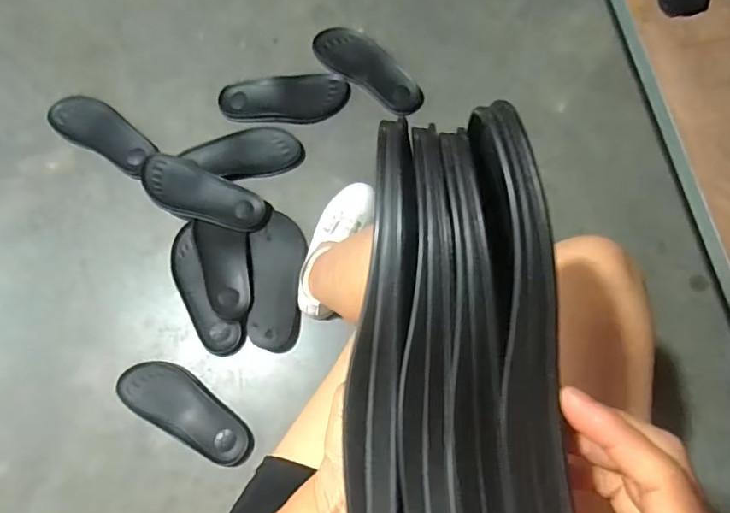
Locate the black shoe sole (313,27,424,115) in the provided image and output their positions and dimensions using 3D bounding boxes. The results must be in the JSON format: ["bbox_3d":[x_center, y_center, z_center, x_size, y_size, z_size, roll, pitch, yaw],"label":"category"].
[{"bbox_3d":[0.006,-0.353,0.957,0.232,0.029,0.090,38,79,9],"label":"black shoe sole"}]

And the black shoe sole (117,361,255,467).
[{"bbox_3d":[-0.281,0.243,0.809,0.237,0.021,0.089,28,78,7],"label":"black shoe sole"}]

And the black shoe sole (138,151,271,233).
[{"bbox_3d":[-0.276,-0.104,0.885,0.231,0.024,0.092,21,77,6],"label":"black shoe sole"}]

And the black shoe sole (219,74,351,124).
[{"bbox_3d":[-0.149,-0.297,0.949,0.233,0.026,0.093,2,76,1],"label":"black shoe sole"}]

